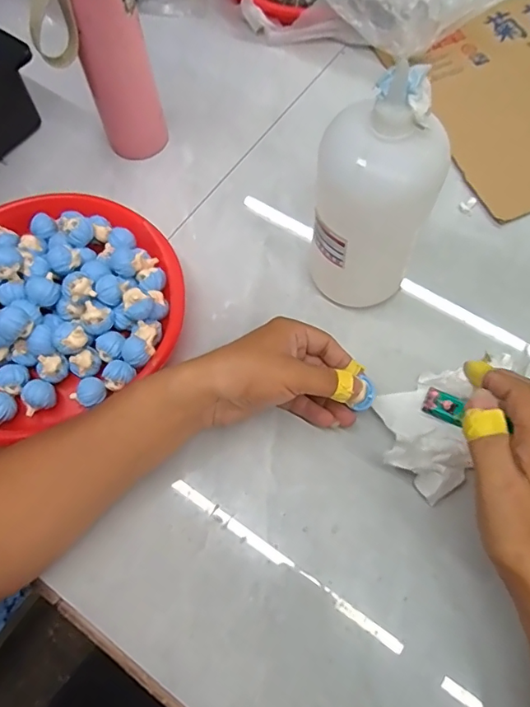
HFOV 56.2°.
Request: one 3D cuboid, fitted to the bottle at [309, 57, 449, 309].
[{"bbox_3d":[0.082,-0.106,0.396,0.086,0.201,0.076,21,69,10],"label":"bottle"}]

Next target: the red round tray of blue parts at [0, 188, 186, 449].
[{"bbox_3d":[-0.211,-0.052,0.461,0.247,0.066,0.232,-1,66,1],"label":"red round tray of blue parts"}]

